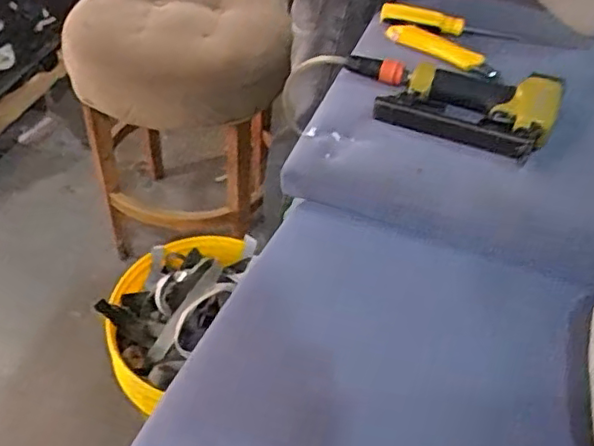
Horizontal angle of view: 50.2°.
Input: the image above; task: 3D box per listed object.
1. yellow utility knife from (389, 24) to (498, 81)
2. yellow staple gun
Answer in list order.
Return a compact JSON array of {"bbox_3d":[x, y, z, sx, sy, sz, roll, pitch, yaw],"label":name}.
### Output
[{"bbox_3d":[0.183,-0.220,0.804,0.153,0.021,0.032,29,52,23],"label":"yellow utility knife"},{"bbox_3d":[0.189,-0.143,0.721,0.203,0.042,0.139,18,48,14],"label":"yellow staple gun"}]

